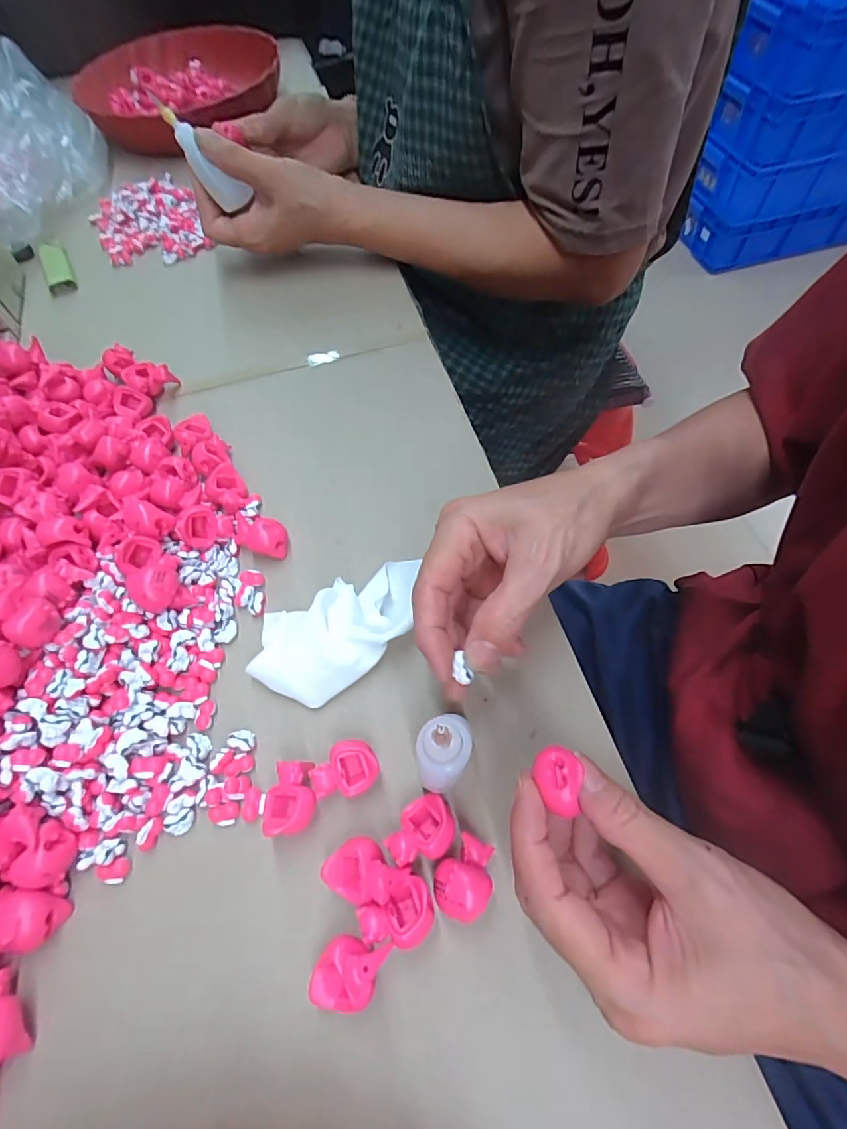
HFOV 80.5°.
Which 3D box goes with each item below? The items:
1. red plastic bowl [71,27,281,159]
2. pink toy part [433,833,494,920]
[{"bbox_3d":[-0.292,-0.588,0.614,0.237,0.055,0.219,-1,61,1],"label":"red plastic bowl"},{"bbox_3d":[0.019,0.139,0.223,0.023,0.018,0.031,23,64,14],"label":"pink toy part"}]

